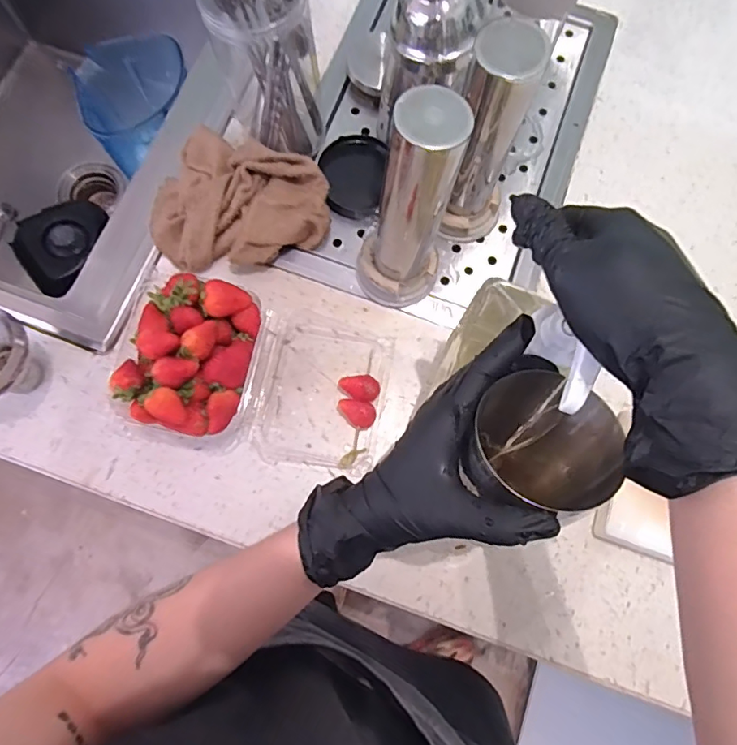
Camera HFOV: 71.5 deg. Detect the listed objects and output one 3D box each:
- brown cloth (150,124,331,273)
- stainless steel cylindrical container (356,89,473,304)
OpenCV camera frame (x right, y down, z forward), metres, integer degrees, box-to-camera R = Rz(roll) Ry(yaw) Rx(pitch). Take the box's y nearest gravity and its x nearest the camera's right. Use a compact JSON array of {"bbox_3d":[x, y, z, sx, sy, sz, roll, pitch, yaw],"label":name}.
[{"bbox_3d":[-0.129,-0.172,0.528,0.172,0.042,0.151,19,77,3],"label":"brown cloth"},{"bbox_3d":[0.033,-0.133,0.438,0.073,0.207,0.078,0,76,-1],"label":"stainless steel cylindrical container"}]

